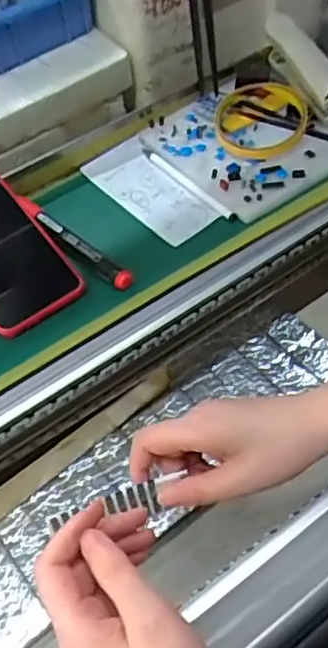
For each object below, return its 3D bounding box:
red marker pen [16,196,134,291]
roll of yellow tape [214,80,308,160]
[{"bbox_3d":[-0.075,-0.068,0.540,0.133,0.017,0.016,36,62,27],"label":"red marker pen"},{"bbox_3d":[0.088,-0.187,0.608,0.086,0.012,0.080,-2,73,6],"label":"roll of yellow tape"}]

